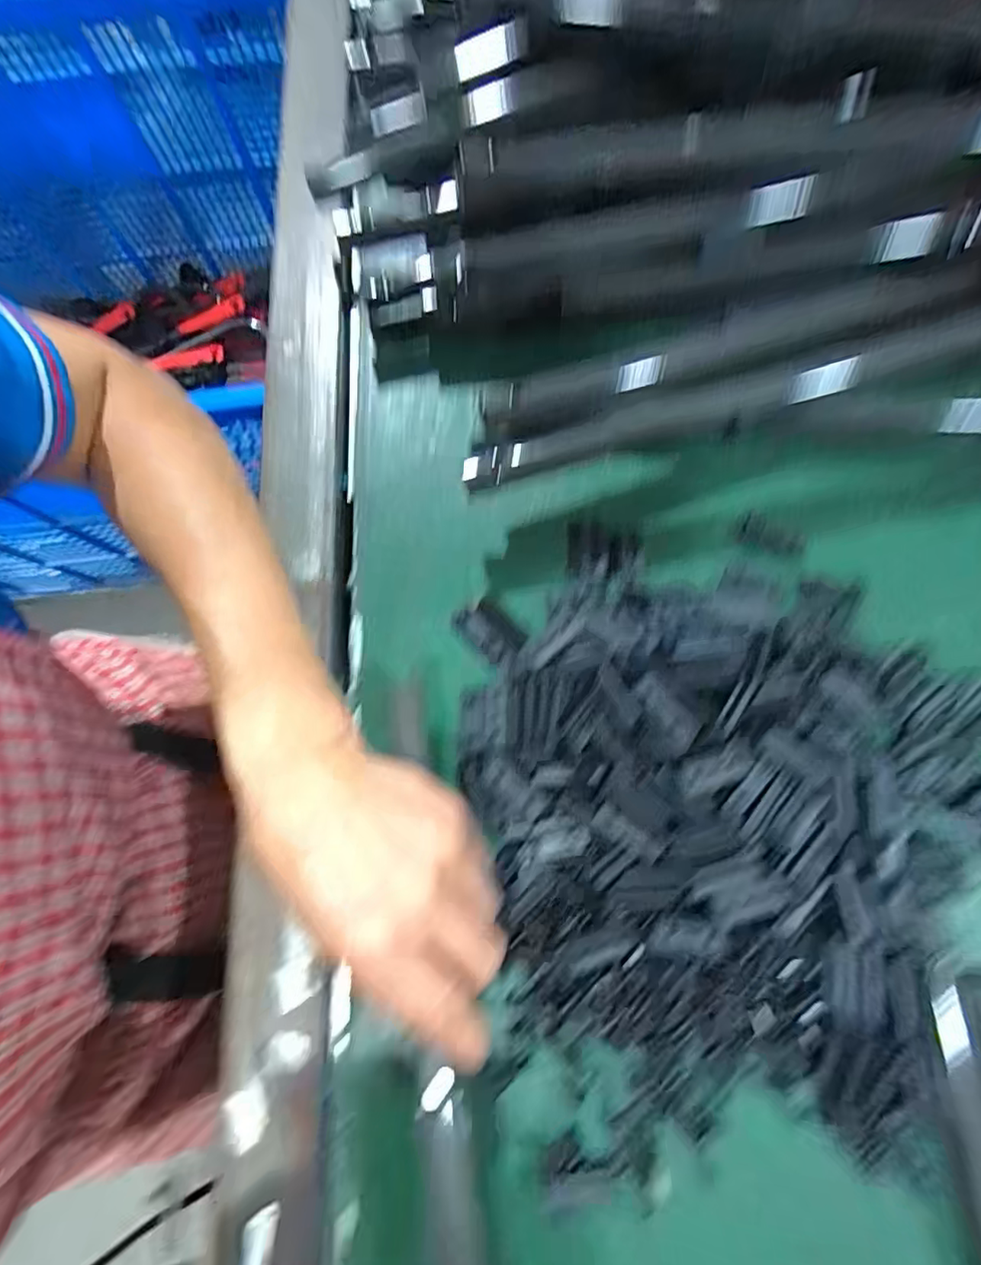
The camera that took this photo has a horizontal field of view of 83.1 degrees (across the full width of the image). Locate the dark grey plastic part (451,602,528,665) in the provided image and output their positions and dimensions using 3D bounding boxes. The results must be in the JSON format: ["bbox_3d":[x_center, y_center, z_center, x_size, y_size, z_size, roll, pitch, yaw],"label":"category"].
[{"bbox_3d":[-0.001,-0.001,0.310,0.040,0.007,0.024,43,81,8],"label":"dark grey plastic part"}]

